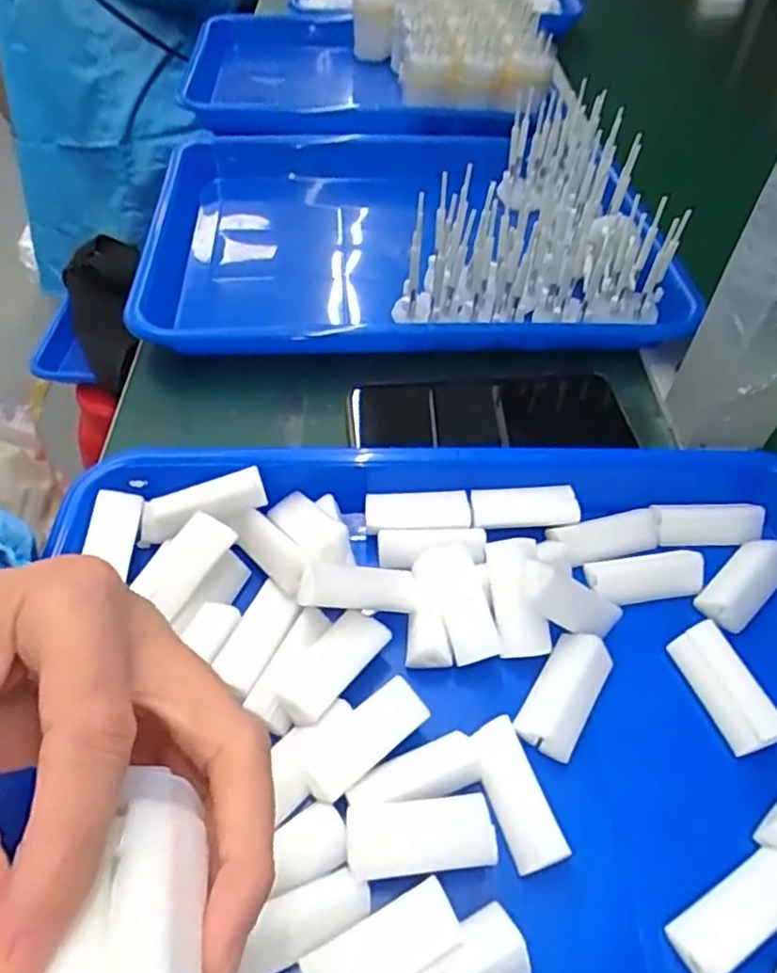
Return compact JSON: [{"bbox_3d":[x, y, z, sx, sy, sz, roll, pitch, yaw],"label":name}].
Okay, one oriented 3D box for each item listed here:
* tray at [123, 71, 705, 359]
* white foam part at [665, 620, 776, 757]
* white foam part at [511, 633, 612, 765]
[{"bbox_3d":[0.008,-0.183,0.451,0.318,0.079,0.271,-4,51,-5],"label":"tray"},{"bbox_3d":[0.124,0.074,0.245,0.016,0.016,0.045,-13,52,-13],"label":"white foam part"},{"bbox_3d":[0.065,0.077,0.246,0.021,0.014,0.045,27,55,19],"label":"white foam part"}]

